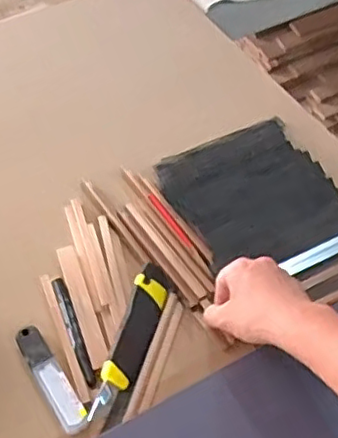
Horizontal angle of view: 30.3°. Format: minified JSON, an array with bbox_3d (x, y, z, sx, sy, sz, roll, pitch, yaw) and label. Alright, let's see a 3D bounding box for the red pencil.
[{"bbox_3d":[0.001,0.000,0.767,0.008,0.004,0.095,-25,55,-21],"label":"red pencil"}]

